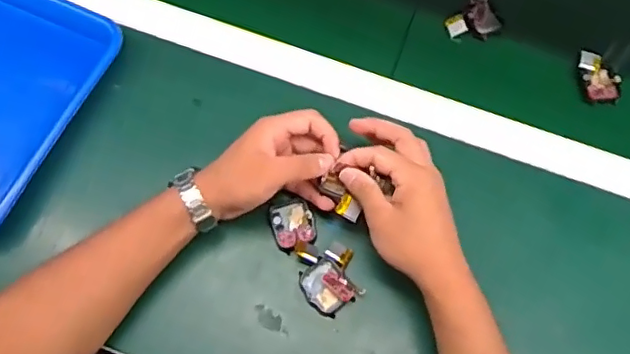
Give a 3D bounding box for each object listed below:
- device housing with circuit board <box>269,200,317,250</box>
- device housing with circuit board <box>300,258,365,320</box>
[{"bbox_3d":[-0.020,0.043,0.529,0.039,0.008,0.043,-14,69,-7],"label":"device housing with circuit board"},{"bbox_3d":[0.012,0.097,0.508,0.049,0.016,0.039,42,73,14],"label":"device housing with circuit board"}]

